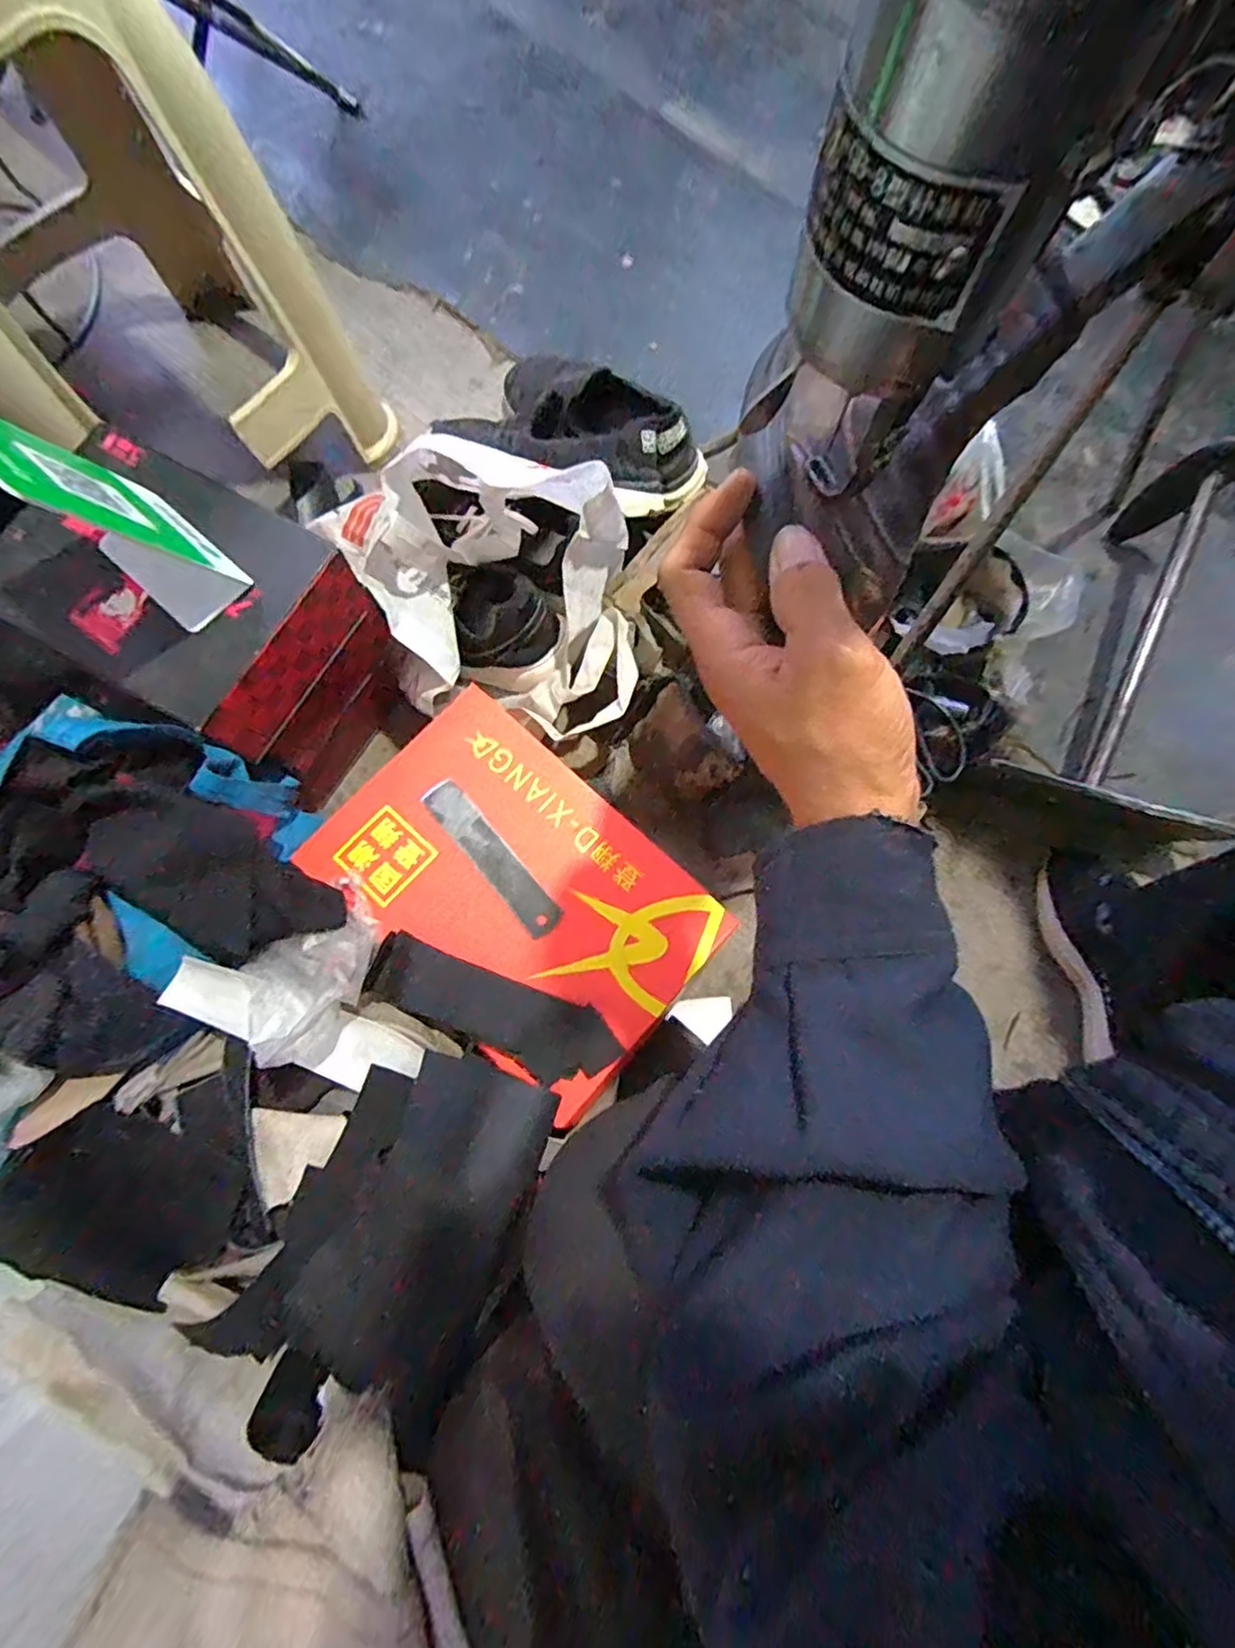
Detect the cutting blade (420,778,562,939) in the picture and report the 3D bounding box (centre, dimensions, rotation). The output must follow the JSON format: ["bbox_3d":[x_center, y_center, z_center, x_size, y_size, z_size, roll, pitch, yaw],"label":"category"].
[{"bbox_3d":[-0.107,0.027,0.548,0.032,0.004,0.157,-39,80,-15],"label":"cutting blade"}]

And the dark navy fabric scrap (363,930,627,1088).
[{"bbox_3d":[-0.099,0.151,0.514,0.199,0.010,0.060,22,79,-1],"label":"dark navy fabric scrap"}]

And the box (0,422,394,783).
[{"bbox_3d":[-0.331,-0.163,0.529,0.218,0.154,0.177,29,79,4],"label":"box"}]

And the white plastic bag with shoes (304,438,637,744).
[{"bbox_3d":[-0.110,-0.236,0.609,0.324,0.197,0.226,38,80,6],"label":"white plastic bag with shoes"}]

